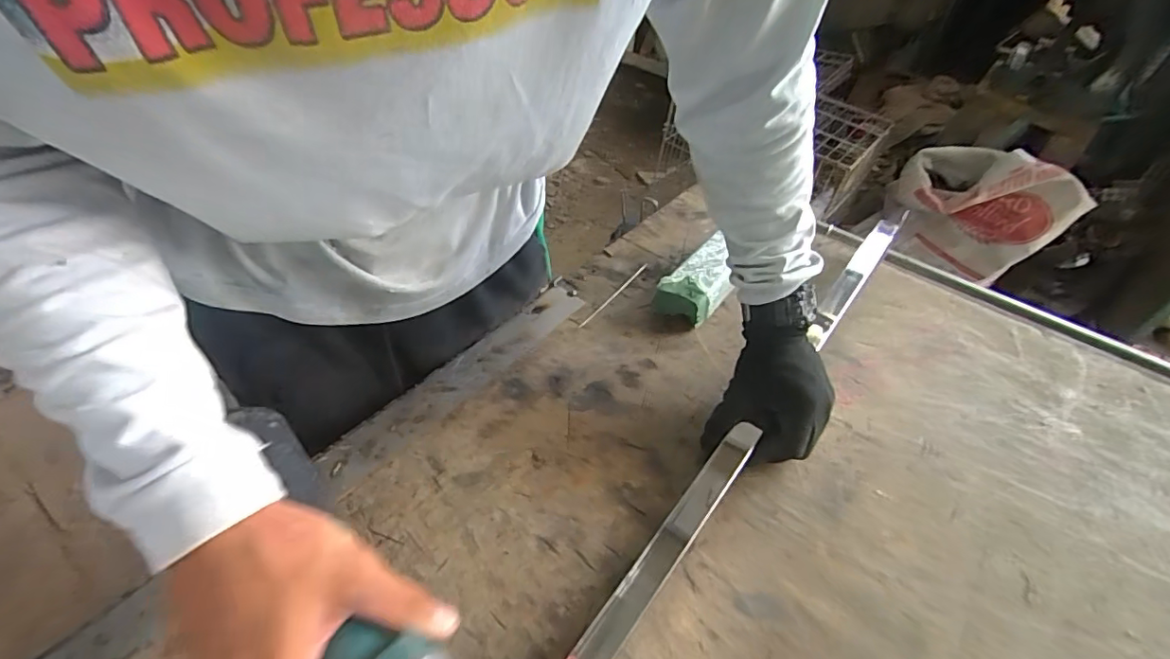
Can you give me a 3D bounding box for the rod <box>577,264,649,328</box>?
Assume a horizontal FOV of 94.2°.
[{"bbox_3d":[0.039,-0.046,0.667,0.010,0.004,0.144,31,51,22],"label":"rod"}]

